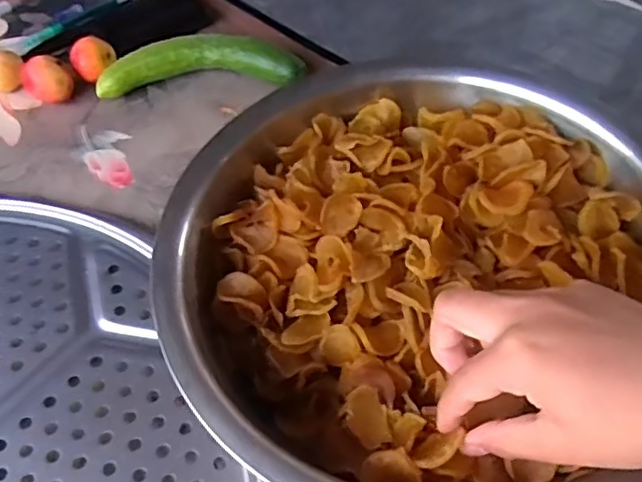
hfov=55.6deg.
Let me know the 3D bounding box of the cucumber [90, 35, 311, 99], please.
[{"bbox_3d":[-0.108,-0.161,0.558,0.181,0.032,0.053,-2,54,1],"label":"cucumber"}]

